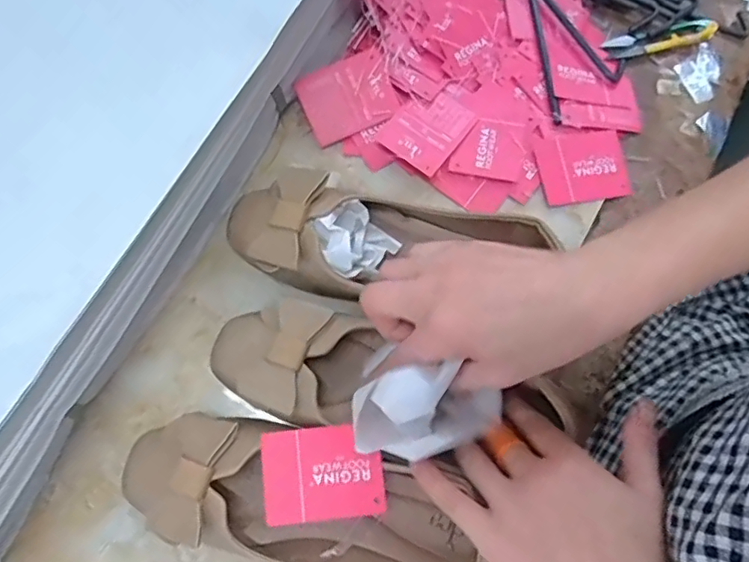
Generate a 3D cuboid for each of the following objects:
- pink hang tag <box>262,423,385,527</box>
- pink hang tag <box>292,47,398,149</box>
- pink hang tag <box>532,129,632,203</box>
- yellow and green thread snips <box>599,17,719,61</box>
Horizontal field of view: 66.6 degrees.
[{"bbox_3d":[-0.032,0.118,0.351,0.071,0.004,0.054,-5,80,-2],"label":"pink hang tag"},{"bbox_3d":[-0.021,-0.146,0.454,0.072,0.004,0.055,-25,95,4],"label":"pink hang tag"},{"bbox_3d":[0.167,-0.093,0.454,0.070,0.005,0.059,-10,75,-4],"label":"pink hang tag"},{"bbox_3d":[0.250,-0.211,0.497,0.101,0.007,0.024,-15,76,-5],"label":"yellow and green thread snips"}]

